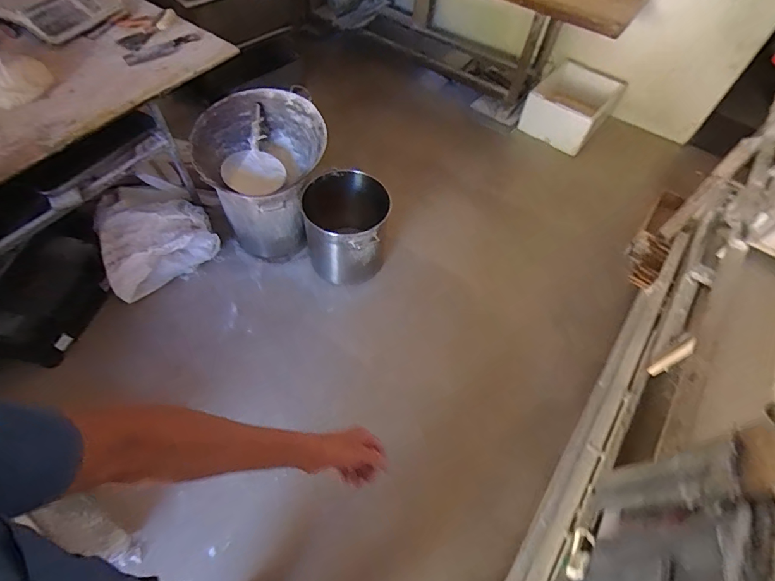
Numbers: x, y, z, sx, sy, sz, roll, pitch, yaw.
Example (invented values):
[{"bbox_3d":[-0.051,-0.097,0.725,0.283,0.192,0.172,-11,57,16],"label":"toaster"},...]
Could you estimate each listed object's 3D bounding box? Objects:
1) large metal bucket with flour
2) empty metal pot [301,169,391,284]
[{"bbox_3d":[-0.516,-0.473,1.790,0.501,0.499,0.461,-7,58,-9],"label":"large metal bucket with flour"},{"bbox_3d":[-0.165,-0.237,1.808,0.329,0.407,0.315,2,57,-3],"label":"empty metal pot"}]

